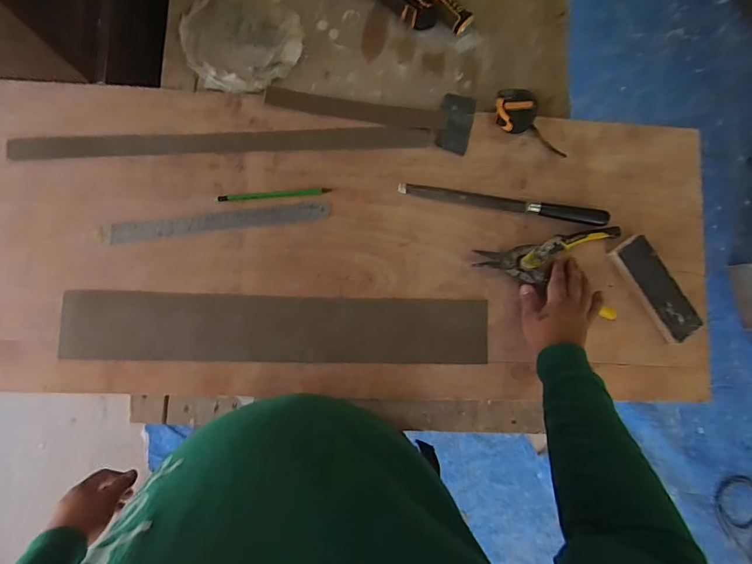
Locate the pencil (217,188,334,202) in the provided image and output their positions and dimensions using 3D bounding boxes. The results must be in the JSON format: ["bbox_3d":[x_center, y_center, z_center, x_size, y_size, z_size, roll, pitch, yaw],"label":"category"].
[{"bbox_3d":[-0.156,-0.133,0.575,0.168,0.005,0.010,-6,85,-4],"label":"pencil"}]

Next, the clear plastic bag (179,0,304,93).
[{"bbox_3d":[-0.216,-0.381,0.588,0.176,0.024,0.163,37,84,0],"label":"clear plastic bag"}]

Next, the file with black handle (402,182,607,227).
[{"bbox_3d":[0.201,-0.128,0.594,0.325,0.016,0.028,9,85,-3],"label":"file with black handle"}]

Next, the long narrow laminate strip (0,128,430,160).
[{"bbox_3d":[-0.228,-0.214,0.581,0.626,0.009,0.027,-3,96,-3],"label":"long narrow laminate strip"}]

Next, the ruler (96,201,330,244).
[{"bbox_3d":[-0.240,-0.090,0.567,0.332,0.004,0.028,-7,86,-4],"label":"ruler"}]

